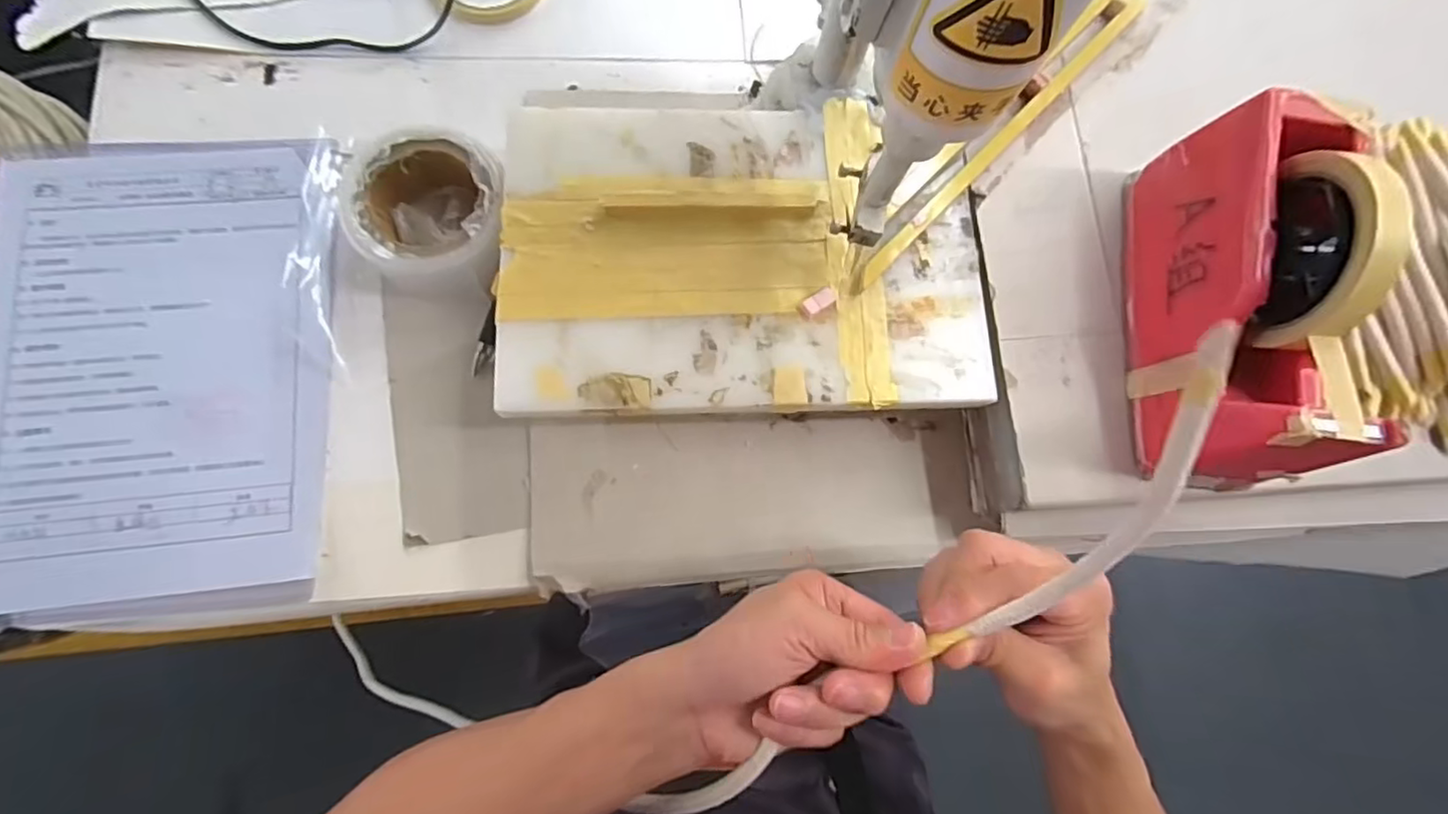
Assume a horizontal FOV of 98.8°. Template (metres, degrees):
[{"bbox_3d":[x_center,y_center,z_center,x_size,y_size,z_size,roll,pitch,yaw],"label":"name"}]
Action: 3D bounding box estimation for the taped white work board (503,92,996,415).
[{"bbox_3d":[0.015,-0.097,0.384,0.292,0.008,0.197,-1,80,-5],"label":"taped white work board"}]

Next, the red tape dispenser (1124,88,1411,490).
[{"bbox_3d":[0.293,-0.062,0.342,0.067,0.124,0.199,9,79,-3],"label":"red tape dispenser"}]

